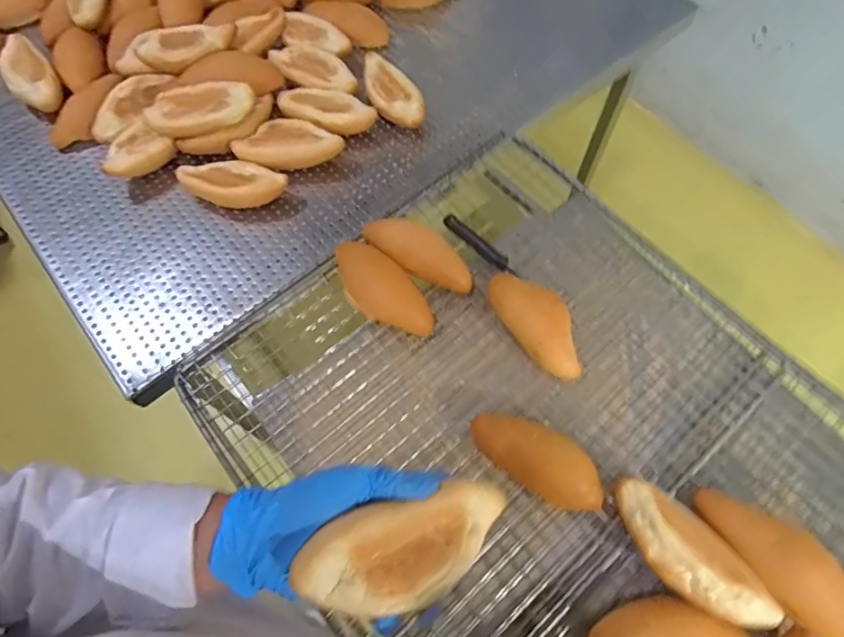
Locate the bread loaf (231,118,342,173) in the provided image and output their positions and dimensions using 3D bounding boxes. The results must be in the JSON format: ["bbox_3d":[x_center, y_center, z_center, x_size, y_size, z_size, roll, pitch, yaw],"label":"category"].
[{"bbox_3d":[-0.185,-0.237,0.707,0.148,0.048,0.070,-12,65,-5],"label":"bread loaf"}]

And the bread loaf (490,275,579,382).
[{"bbox_3d":[0.130,0.004,0.574,0.060,0.060,0.144,-35,69,-14],"label":"bread loaf"}]

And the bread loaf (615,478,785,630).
[{"bbox_3d":[0.243,0.218,0.468,0.071,0.063,0.161,-34,69,-14],"label":"bread loaf"}]

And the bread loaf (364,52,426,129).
[{"bbox_3d":[-0.050,-0.334,0.744,0.063,0.041,0.144,-29,68,-12],"label":"bread loaf"}]

